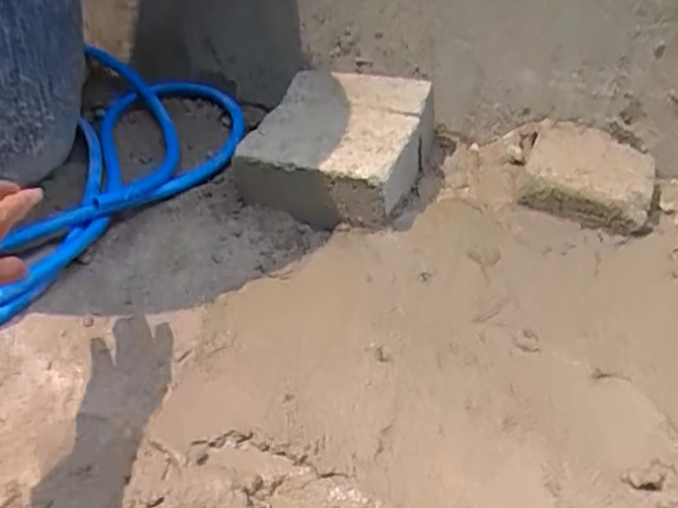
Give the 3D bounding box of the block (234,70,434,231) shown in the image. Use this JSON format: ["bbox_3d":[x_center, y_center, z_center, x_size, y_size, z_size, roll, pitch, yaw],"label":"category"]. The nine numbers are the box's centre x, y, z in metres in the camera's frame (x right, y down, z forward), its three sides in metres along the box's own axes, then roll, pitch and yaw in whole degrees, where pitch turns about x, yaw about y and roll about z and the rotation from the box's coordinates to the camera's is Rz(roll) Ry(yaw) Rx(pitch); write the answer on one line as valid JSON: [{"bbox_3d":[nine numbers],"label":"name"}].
[{"bbox_3d":[0.004,-0.142,0.886,0.203,0.101,0.233,12,43,16],"label":"block"}]

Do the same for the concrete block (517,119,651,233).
[{"bbox_3d":[0.316,-0.099,0.851,0.147,0.072,0.134,15,44,19],"label":"concrete block"}]

